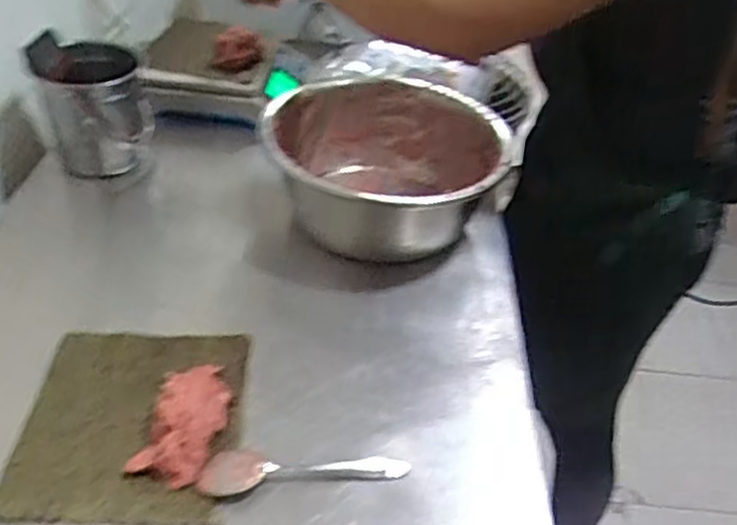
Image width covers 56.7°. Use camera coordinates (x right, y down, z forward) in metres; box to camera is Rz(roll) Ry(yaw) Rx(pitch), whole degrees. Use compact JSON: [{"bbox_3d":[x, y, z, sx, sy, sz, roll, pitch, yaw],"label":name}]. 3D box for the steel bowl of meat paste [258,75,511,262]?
[{"bbox_3d":[0.017,-0.107,0.840,0.276,0.135,0.278,3,40,-3],"label":"steel bowl of meat paste"}]

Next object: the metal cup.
[{"bbox_3d":[-0.359,-0.202,0.896,0.139,0.158,0.146,-12,43,-20],"label":"metal cup"}]

